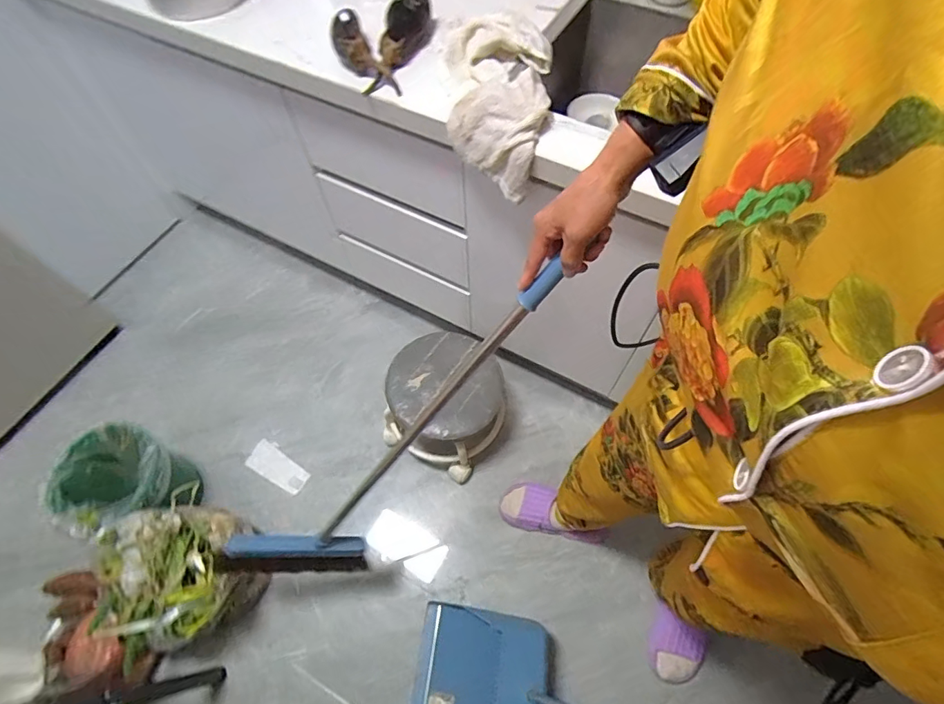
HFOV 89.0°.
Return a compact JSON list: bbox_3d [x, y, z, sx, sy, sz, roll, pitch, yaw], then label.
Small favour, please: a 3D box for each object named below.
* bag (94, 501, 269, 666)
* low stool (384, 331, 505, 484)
[{"bbox_3d":[-0.623,0.480,1.024,0.274,0.238,0.260,-19,63,-8],"label":"bag"},{"bbox_3d":[-0.061,0.121,1.206,0.269,0.219,0.274,24,65,14],"label":"low stool"}]

